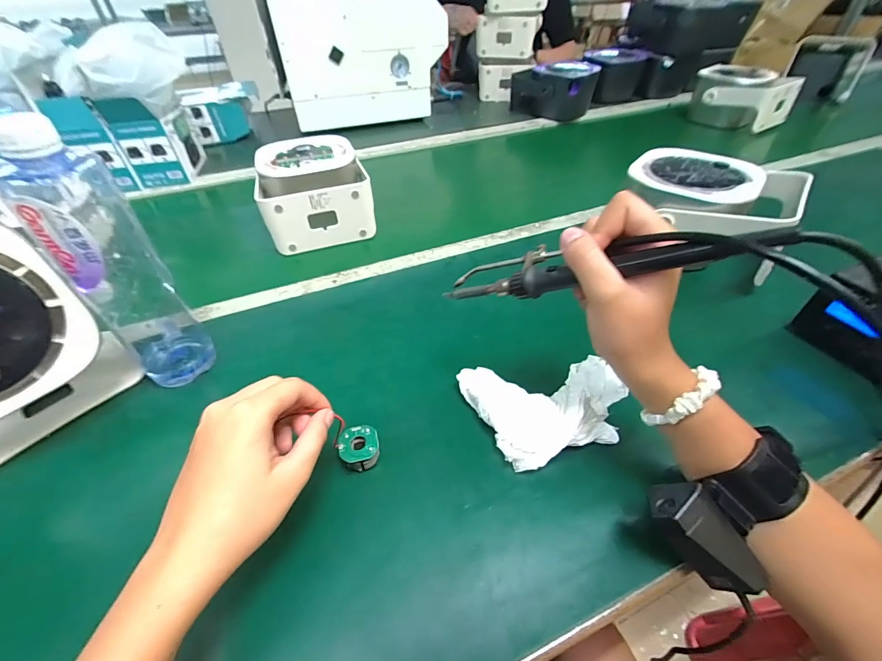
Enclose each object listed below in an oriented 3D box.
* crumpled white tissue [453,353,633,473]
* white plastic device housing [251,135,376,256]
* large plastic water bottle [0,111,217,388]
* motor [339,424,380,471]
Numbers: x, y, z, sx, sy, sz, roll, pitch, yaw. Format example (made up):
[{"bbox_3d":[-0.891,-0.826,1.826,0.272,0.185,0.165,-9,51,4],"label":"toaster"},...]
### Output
[{"bbox_3d":[0.084,0.055,0.319,0.109,0.045,0.095,-15,46,-12],"label":"crumpled white tissue"},{"bbox_3d":[-0.194,-0.217,0.582,0.144,0.091,0.173,-15,46,-13],"label":"white plastic device housing"},{"bbox_3d":[-0.269,-0.048,0.317,0.078,0.225,0.064,32,54,29],"label":"large plastic water bottle"},{"bbox_3d":[-0.064,0.095,0.305,0.030,0.020,0.031,-12,46,-10],"label":"motor"}]

